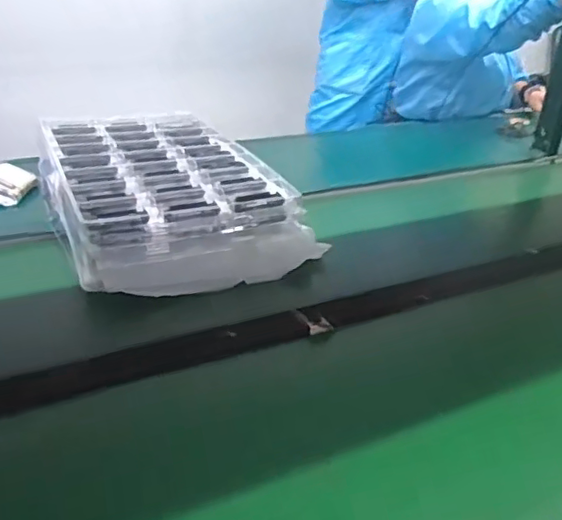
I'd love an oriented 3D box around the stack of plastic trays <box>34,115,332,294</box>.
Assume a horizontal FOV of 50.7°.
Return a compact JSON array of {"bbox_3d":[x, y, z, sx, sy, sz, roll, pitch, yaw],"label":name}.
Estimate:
[{"bbox_3d":[-0.194,-0.115,0.908,0.304,0.075,0.524,-12,32,-27],"label":"stack of plastic trays"}]

